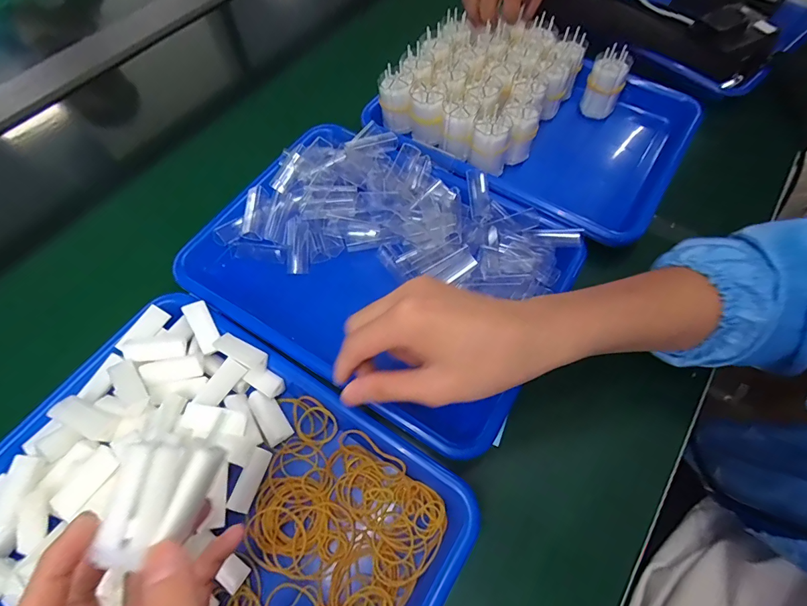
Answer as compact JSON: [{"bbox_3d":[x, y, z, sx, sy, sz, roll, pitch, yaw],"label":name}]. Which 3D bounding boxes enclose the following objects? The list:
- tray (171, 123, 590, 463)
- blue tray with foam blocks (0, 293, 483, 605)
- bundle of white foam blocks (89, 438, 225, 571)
[{"bbox_3d":[-0.022,-0.042,0.398,0.325,0.049,0.248,29,66,16],"label":"tray"},{"bbox_3d":[-0.140,0.157,0.292,0.330,0.044,0.251,28,66,16],"label":"blue tray with foam blocks"},{"bbox_3d":[-0.118,0.092,0.199,0.026,0.045,0.054,3,74,50],"label":"bundle of white foam blocks"}]

